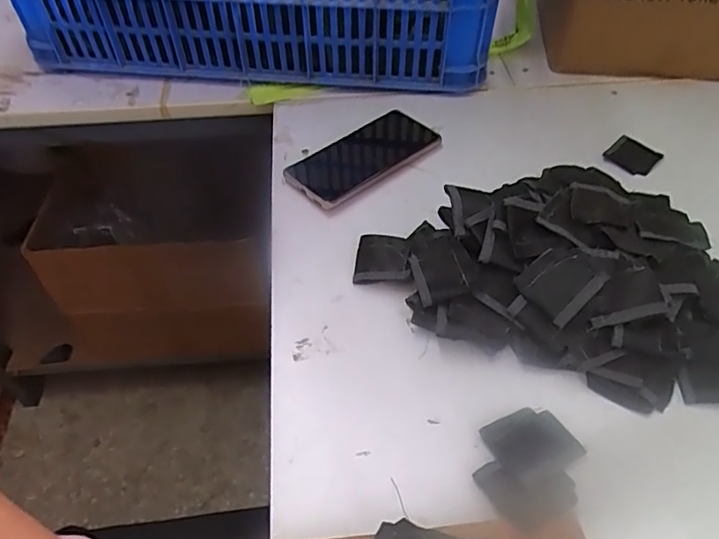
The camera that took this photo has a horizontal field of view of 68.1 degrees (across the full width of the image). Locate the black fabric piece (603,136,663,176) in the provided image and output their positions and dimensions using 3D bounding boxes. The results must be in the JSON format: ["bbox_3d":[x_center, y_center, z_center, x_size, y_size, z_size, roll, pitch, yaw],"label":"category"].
[{"bbox_3d":[0.290,-0.121,0.565,0.046,0.010,0.046,37,59,27],"label":"black fabric piece"}]

